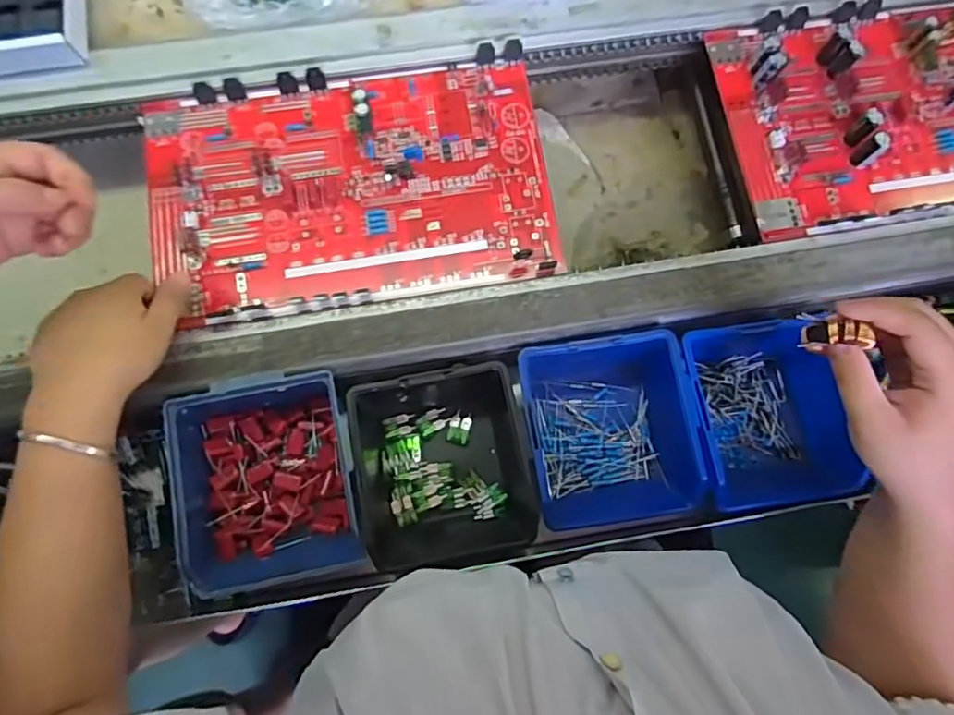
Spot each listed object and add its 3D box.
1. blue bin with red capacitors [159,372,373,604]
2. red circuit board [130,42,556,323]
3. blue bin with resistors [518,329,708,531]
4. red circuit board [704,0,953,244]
[{"bbox_3d":[-0.149,0.090,0.436,0.122,0.060,0.141,-13,75,-2],"label":"blue bin with red capacitors"},{"bbox_3d":[-0.100,-0.140,0.476,0.313,0.024,0.197,-9,76,-3],"label":"red circuit board"},{"bbox_3d":[0.096,0.054,0.449,0.120,0.061,0.129,-7,75,0],"label":"blue bin with resistors"},{"bbox_3d":[0.367,-0.212,0.497,0.314,0.034,0.201,-8,76,-3],"label":"red circuit board"}]

